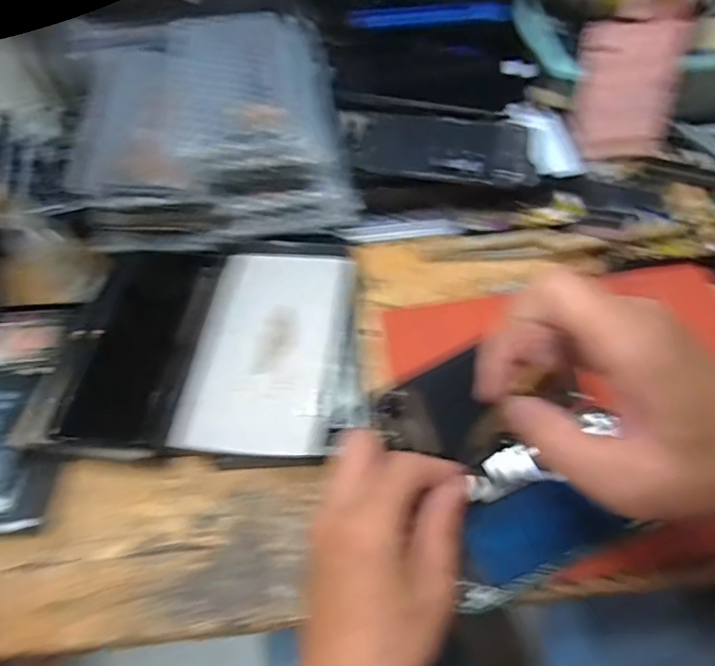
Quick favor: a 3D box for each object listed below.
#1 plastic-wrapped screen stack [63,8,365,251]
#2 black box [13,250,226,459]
[{"bbox_3d":[-0.124,-0.181,0.451,0.207,0.089,0.207,-11,56,-2],"label":"plastic-wrapped screen stack"},{"bbox_3d":[-0.166,0.004,0.387,0.101,0.019,0.174,3,61,5],"label":"black box"}]

